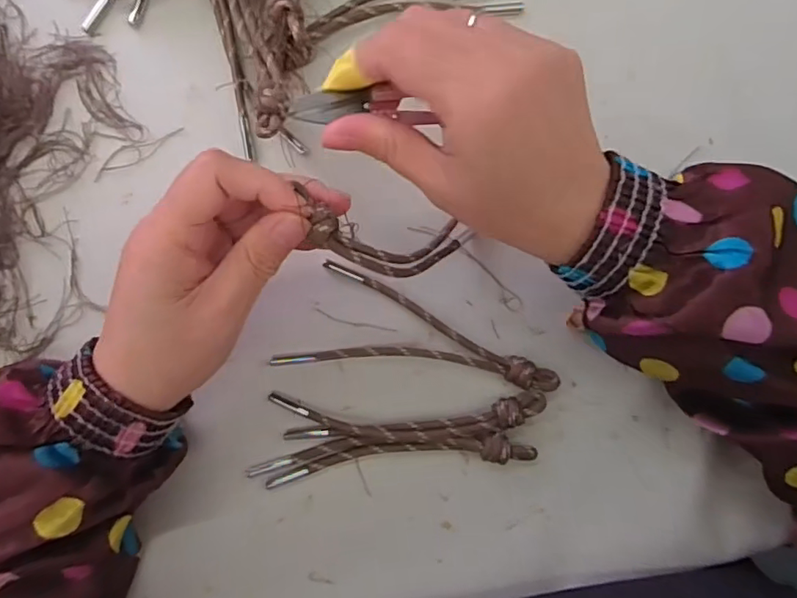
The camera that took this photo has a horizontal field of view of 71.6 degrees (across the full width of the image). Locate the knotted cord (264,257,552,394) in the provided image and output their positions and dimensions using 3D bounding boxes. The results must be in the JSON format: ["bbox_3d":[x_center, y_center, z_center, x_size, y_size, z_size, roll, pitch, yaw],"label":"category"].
[{"bbox_3d":[0.011,0.014,0.299,0.150,0.016,0.057,5,88,1],"label":"knotted cord"}]

